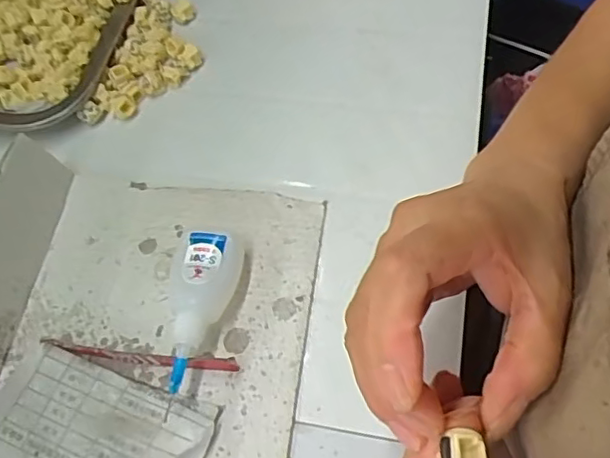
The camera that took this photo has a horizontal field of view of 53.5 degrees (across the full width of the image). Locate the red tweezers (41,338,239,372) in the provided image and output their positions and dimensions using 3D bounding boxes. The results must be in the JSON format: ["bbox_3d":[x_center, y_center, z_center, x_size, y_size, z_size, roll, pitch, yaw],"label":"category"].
[{"bbox_3d":[-0.084,0.064,0.309,0.099,0.007,0.008,4,60,8],"label":"red tweezers"}]

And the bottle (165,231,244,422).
[{"bbox_3d":[-0.053,0.044,0.309,0.031,0.024,0.084,5,60,9],"label":"bottle"}]

